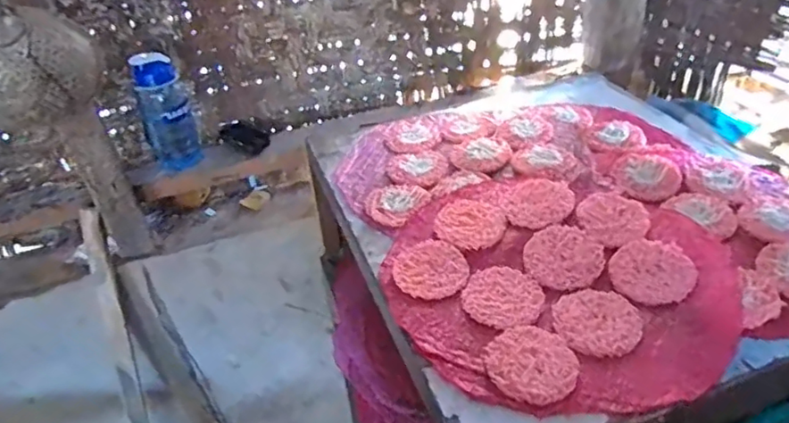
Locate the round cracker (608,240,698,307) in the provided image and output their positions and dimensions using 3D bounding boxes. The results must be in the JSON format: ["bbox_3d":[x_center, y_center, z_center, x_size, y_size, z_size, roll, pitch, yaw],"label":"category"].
[{"bbox_3d":[0.266,0.061,0.589,0.076,0.005,0.084,4,44,11],"label":"round cracker"}]

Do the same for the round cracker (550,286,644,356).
[{"bbox_3d":[0.194,0.103,0.546,0.076,0.009,0.078,-3,43,3],"label":"round cracker"}]

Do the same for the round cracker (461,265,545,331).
[{"bbox_3d":[0.112,0.086,0.583,0.077,0.004,0.084,-3,43,3],"label":"round cracker"}]

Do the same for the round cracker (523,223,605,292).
[{"bbox_3d":[0.181,0.047,0.611,0.078,0.007,0.080,-3,43,3],"label":"round cracker"}]

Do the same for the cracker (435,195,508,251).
[{"bbox_3d":[0.087,0.012,0.675,0.080,0.008,0.092,-24,46,-19],"label":"cracker"}]

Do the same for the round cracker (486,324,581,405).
[{"bbox_3d":[0.125,0.136,0.516,0.082,0.011,0.080,-3,43,3],"label":"round cracker"}]

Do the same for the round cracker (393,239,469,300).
[{"bbox_3d":[0.039,0.061,0.620,0.078,0.005,0.080,-3,43,3],"label":"round cracker"}]

